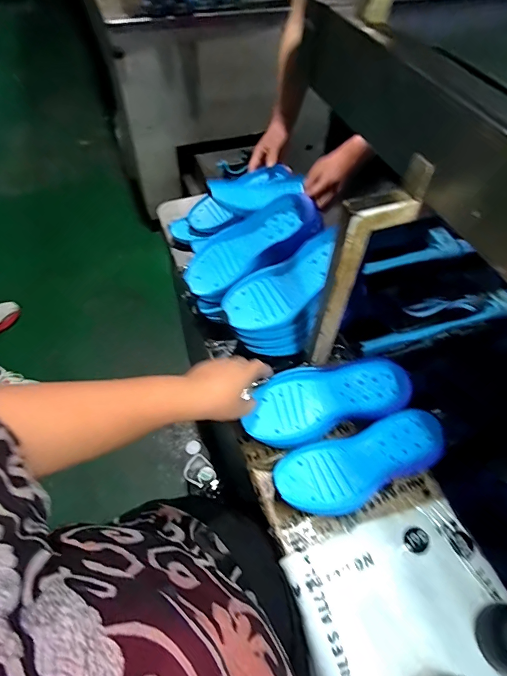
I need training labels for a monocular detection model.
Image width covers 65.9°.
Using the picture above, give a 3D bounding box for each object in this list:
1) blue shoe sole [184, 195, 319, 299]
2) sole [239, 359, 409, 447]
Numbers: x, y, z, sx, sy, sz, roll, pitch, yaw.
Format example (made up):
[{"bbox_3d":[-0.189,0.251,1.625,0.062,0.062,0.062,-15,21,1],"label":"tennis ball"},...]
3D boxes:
[{"bbox_3d":[-0.003,-0.146,0.637,0.228,0.045,0.094,-30,74,17],"label":"blue shoe sole"},{"bbox_3d":[0.100,0.086,0.562,0.225,0.039,0.098,-16,57,0],"label":"sole"}]

